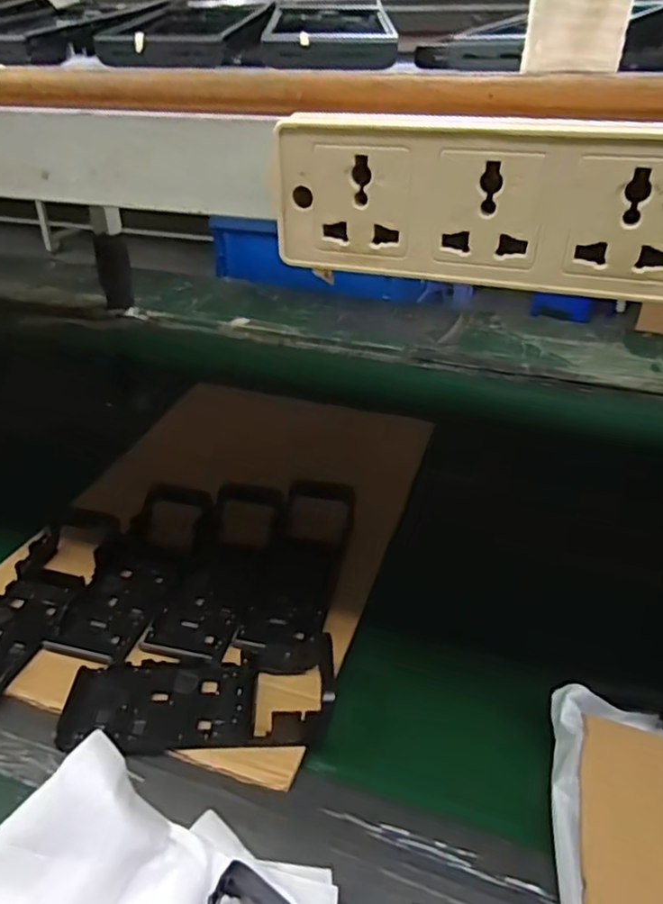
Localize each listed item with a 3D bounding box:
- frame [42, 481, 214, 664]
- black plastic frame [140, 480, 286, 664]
[{"bbox_3d":[-0.198,0.112,0.633,0.090,0.035,0.222,9,32,13],"label":"frame"},{"bbox_3d":[-0.114,0.117,0.643,0.079,0.025,0.216,7,41,11],"label":"black plastic frame"}]

